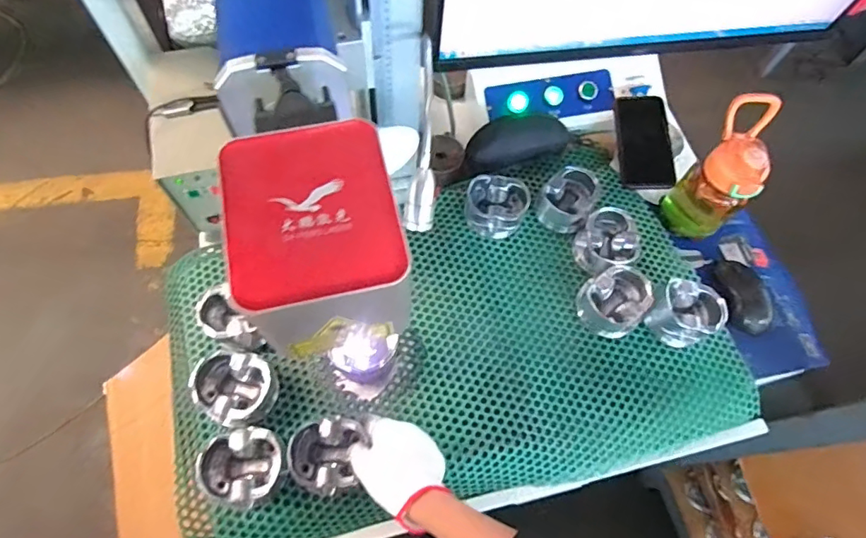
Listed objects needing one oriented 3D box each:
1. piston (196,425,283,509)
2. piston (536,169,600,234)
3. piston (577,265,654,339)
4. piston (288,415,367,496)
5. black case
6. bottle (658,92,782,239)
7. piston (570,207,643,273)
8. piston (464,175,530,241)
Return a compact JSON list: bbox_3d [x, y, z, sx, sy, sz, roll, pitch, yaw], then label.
[{"bbox_3d":[-0.206,0.218,0.554,0.083,0.058,0.075,-17,67,-11],"label":"piston"},{"bbox_3d":[0.196,-0.101,0.728,0.073,0.057,0.082,27,67,9],"label":"piston"},{"bbox_3d":[0.240,0.042,0.664,0.077,0.060,0.082,1,65,-3],"label":"piston"},{"bbox_3d":[-0.116,0.207,0.559,0.084,0.050,0.077,1,65,-3],"label":"piston"},{"bbox_3d":[0.124,-0.200,0.770,0.167,0.037,0.070,-19,68,-12],"label":"black case"},{"bbox_3d":[0.402,-0.131,0.690,0.090,0.185,0.097,27,67,9],"label":"bottle"},{"bbox_3d":[0.243,-0.034,0.699,0.080,0.063,0.083,1,65,-3],"label":"piston"},{"bbox_3d":[0.092,-0.090,0.719,0.087,0.049,0.074,11,65,2],"label":"piston"}]

